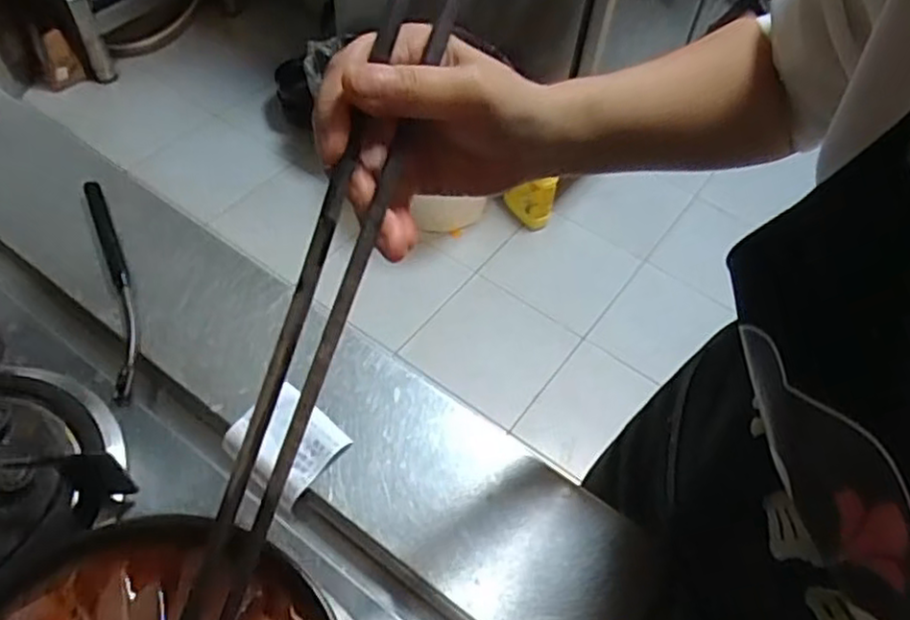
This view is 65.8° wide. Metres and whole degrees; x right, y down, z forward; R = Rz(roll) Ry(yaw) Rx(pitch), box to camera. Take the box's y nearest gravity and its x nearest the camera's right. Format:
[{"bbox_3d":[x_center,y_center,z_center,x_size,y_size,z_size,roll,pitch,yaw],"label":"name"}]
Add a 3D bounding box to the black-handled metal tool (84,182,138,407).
[{"bbox_3d":[-0.294,-0.026,0.605,0.025,0.015,0.240,-16,56,-14],"label":"black-handled metal tool"}]

